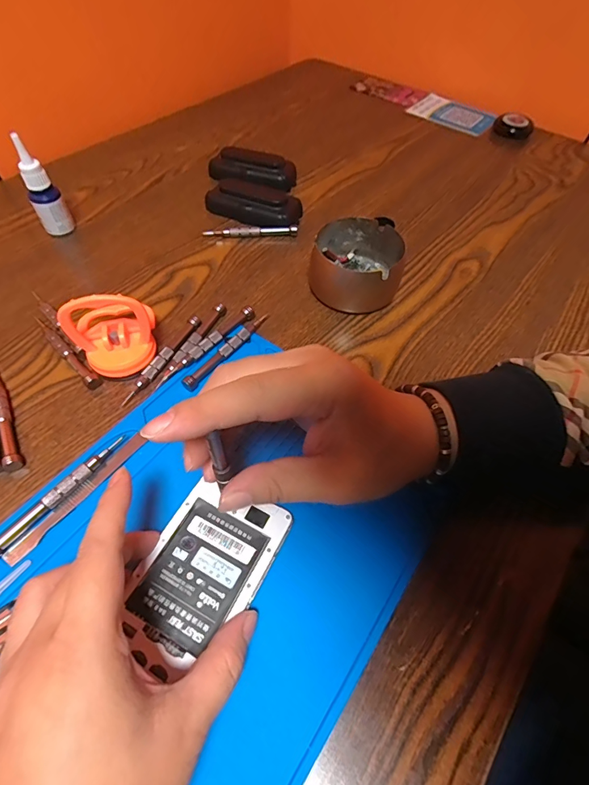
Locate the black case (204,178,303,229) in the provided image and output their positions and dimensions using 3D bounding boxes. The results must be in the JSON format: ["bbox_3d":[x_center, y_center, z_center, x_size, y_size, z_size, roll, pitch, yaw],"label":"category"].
[{"bbox_3d":[-0.048,-0.218,0.459,0.108,0.030,0.041,19,57,11],"label":"black case"}]

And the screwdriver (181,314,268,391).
[{"bbox_3d":[-0.056,-0.039,0.345,0.013,0.013,0.107,32,60,19],"label":"screwdriver"}]

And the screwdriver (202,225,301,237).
[{"bbox_3d":[-0.048,-0.178,0.439,0.101,0.012,0.012,-2,55,-3],"label":"screwdriver"}]

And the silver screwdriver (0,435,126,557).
[{"bbox_3d":[-0.156,0.068,0.266,0.009,0.013,0.101,34,61,20],"label":"silver screwdriver"}]

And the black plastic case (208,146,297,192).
[{"bbox_3d":[-0.054,-0.284,0.507,0.110,0.028,0.049,13,56,7],"label":"black plastic case"}]

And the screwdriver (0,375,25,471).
[{"bbox_3d":[-0.222,0.016,0.303,0.011,0.010,0.105,-25,60,-18],"label":"screwdriver"}]

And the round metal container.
[{"bbox_3d":[0.061,-0.124,0.388,0.082,0.048,0.086,1,55,-1],"label":"round metal container"}]

